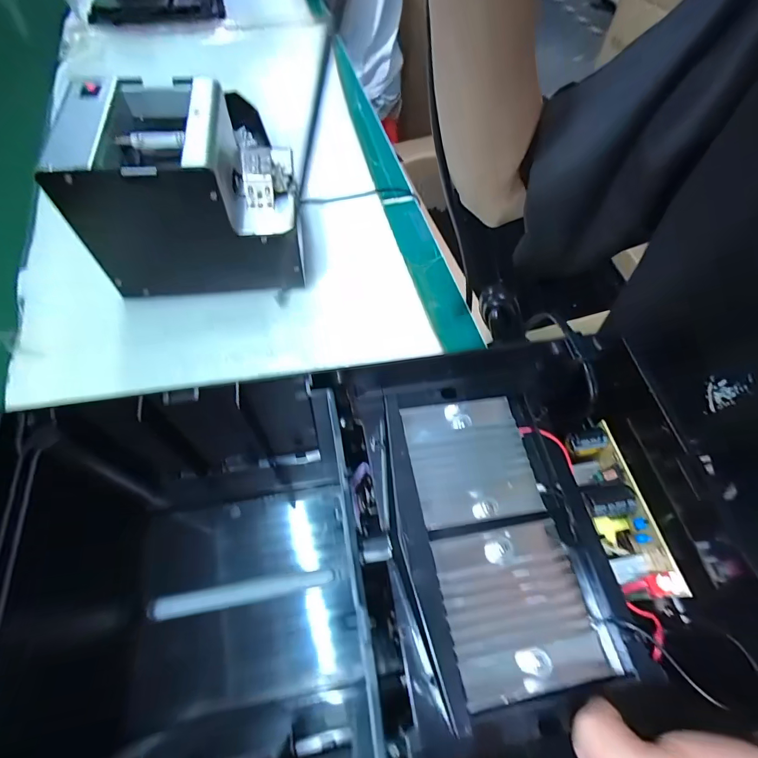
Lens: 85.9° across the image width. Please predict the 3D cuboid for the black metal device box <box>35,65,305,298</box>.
[{"bbox_3d":[-0.171,-0.172,0.388,0.179,0.151,0.125,-8,60,-4],"label":"black metal device box"}]

